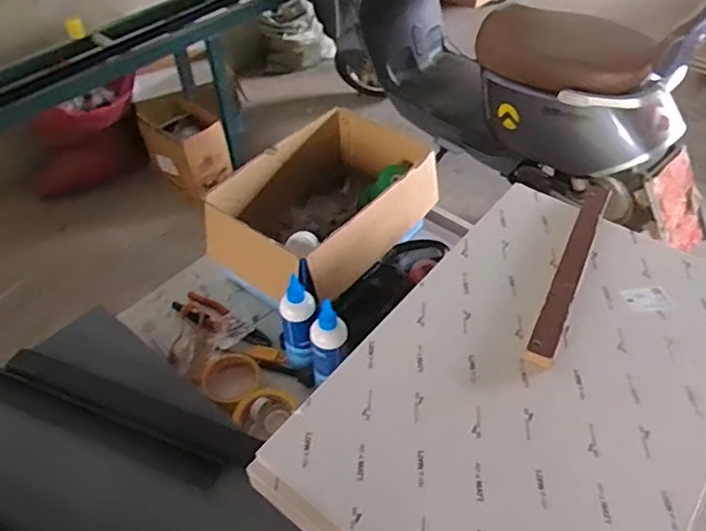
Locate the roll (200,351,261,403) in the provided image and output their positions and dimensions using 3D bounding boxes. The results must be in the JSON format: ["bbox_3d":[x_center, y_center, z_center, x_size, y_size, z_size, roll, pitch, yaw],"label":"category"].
[{"bbox_3d":[-0.175,0.161,0.838,0.077,0.018,0.084,0,46,0],"label":"roll"}]

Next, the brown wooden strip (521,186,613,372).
[{"bbox_3d":[0.282,0.000,0.747,0.033,0.027,0.315,21,50,19],"label":"brown wooden strip"}]

